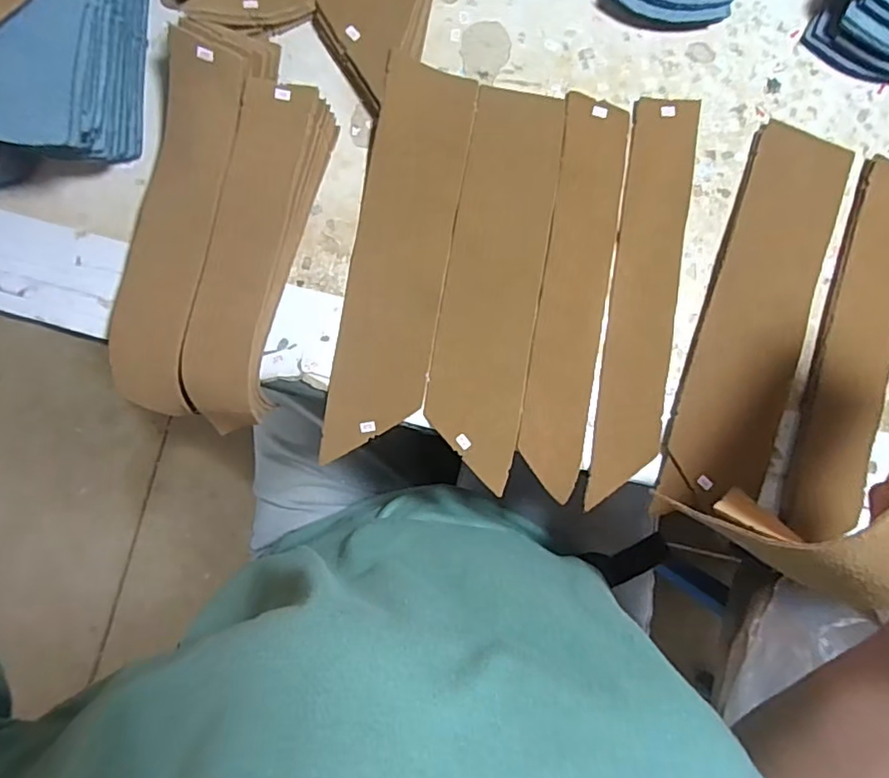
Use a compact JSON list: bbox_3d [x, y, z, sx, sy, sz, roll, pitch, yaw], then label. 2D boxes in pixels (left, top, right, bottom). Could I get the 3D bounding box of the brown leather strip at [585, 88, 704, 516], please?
[{"bbox_3d":[0.118,-0.053,0.331,0.044,0.005,0.233,8,87,0],"label":"brown leather strip"}]

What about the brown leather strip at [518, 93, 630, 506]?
[{"bbox_3d":[0.075,-0.056,0.332,0.039,0.007,0.227,9,86,-2],"label":"brown leather strip"}]

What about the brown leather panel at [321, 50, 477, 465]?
[{"bbox_3d":[-0.026,-0.074,0.327,0.056,0.007,0.223,10,88,-2],"label":"brown leather panel"}]

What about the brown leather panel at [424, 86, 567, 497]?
[{"bbox_3d":[0.028,-0.062,0.331,0.055,0.009,0.224,9,86,0],"label":"brown leather panel"}]

